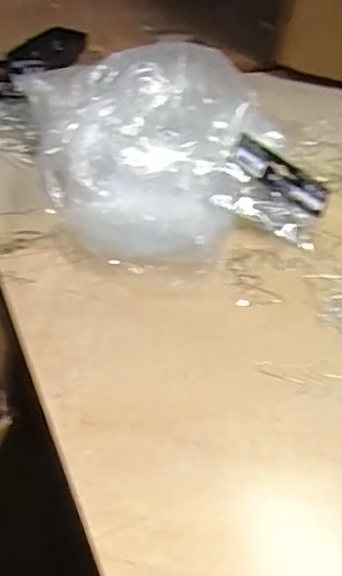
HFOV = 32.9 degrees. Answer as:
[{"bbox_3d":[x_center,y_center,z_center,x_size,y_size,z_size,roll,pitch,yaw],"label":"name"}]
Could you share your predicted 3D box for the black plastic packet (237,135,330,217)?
[{"bbox_3d":[0.104,-0.104,0.534,0.097,0.004,0.040,34,57,-7],"label":"black plastic packet"}]

